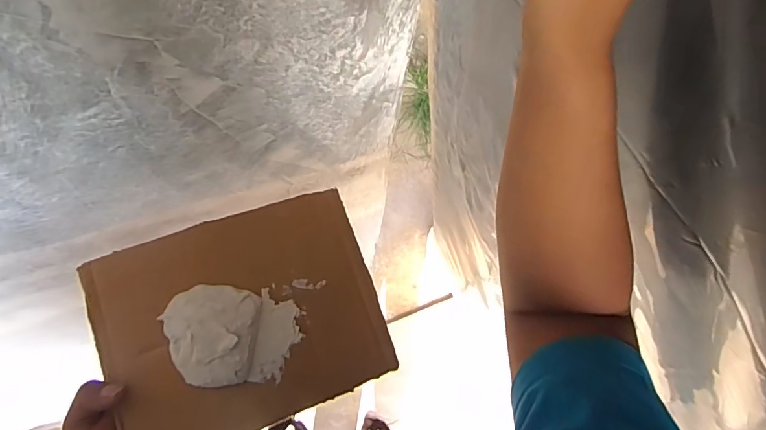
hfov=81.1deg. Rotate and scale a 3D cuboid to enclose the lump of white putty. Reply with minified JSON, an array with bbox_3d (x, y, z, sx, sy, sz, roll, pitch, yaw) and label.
[{"bbox_3d":[-0.133,0.105,0.394,0.108,0.033,0.080,0,65,-3],"label":"lump of white putty"}]

